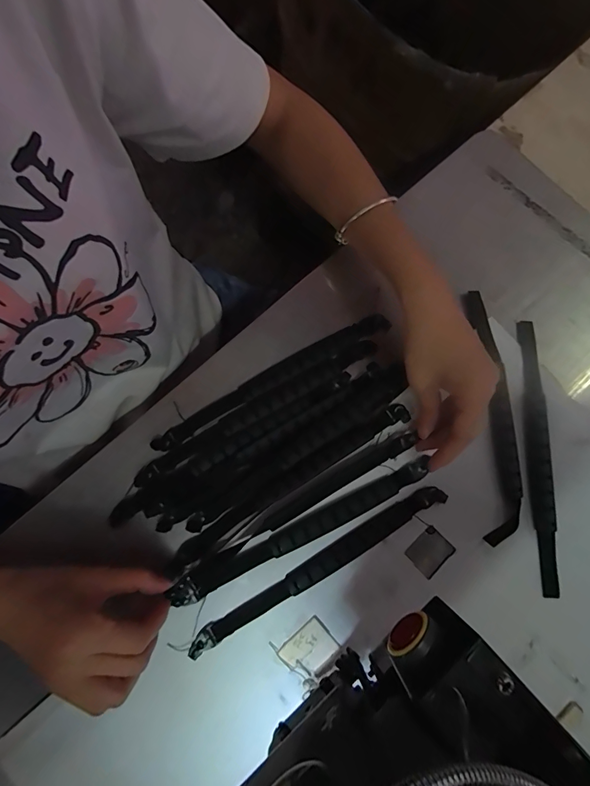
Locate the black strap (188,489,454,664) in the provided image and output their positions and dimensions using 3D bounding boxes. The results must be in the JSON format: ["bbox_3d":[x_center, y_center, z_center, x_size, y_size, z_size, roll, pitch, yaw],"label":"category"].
[{"bbox_3d":[0.021,0.141,0.320,0.232,0.009,0.017,-29,81,-7],"label":"black strap"}]

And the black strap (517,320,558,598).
[{"bbox_3d":[0.211,0.050,0.341,0.019,0.005,0.233,3,78,-1],"label":"black strap"}]

